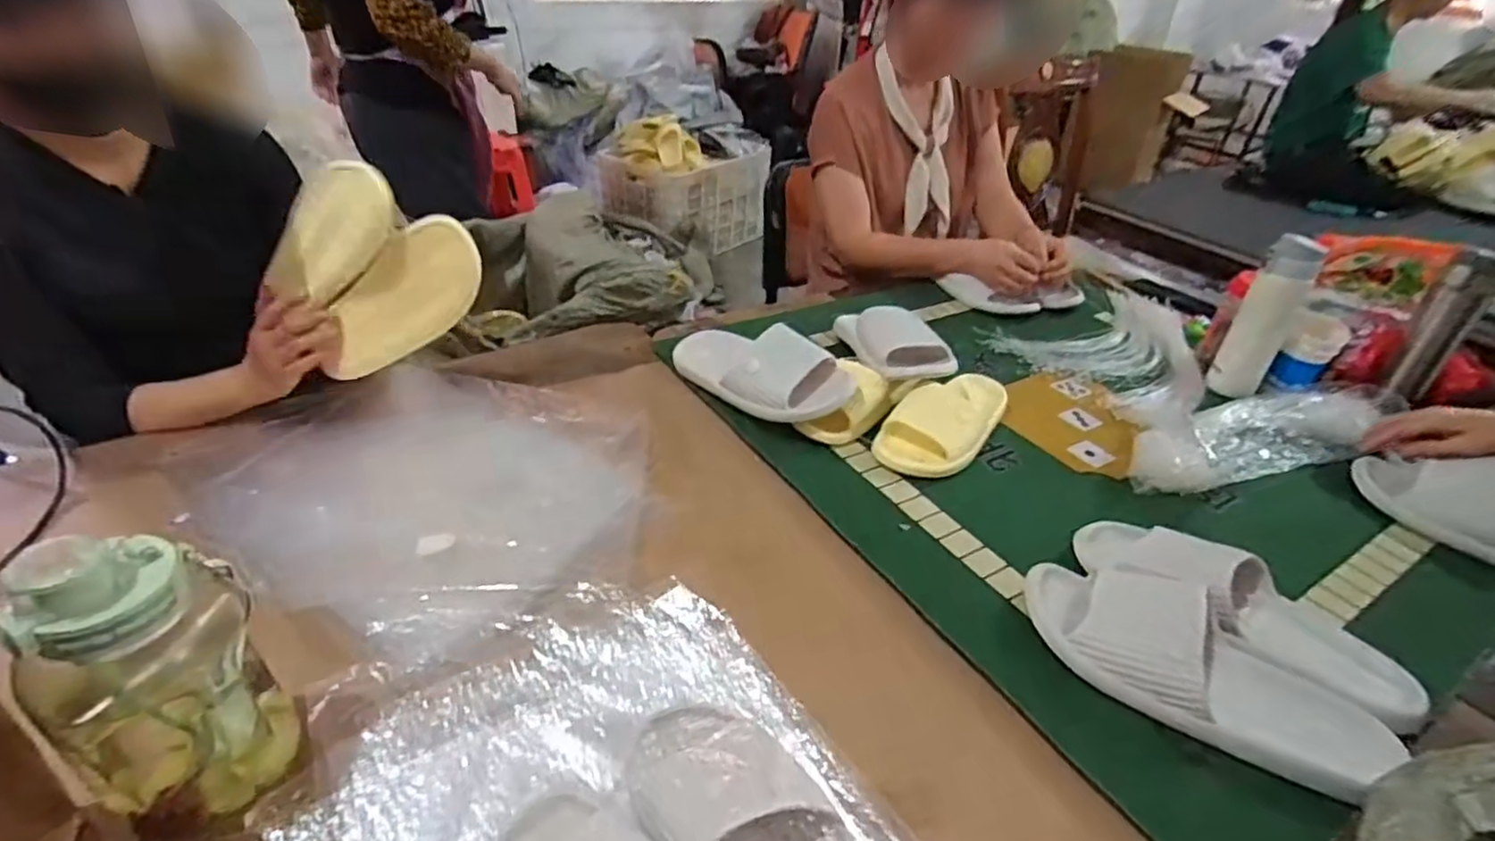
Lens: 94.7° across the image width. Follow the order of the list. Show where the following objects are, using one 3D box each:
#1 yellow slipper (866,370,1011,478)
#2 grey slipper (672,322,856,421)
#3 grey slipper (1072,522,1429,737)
[{"bbox_3d":[0.254,-0.011,0.864,0.108,0.060,0.237,25,41,28],"label":"yellow slipper"},{"bbox_3d":[0.012,-0.067,0.883,0.108,0.102,0.243,-27,45,-35],"label":"grey slipper"},{"bbox_3d":[0.446,0.161,0.628,0.270,0.076,0.099,25,41,27],"label":"grey slipper"}]

